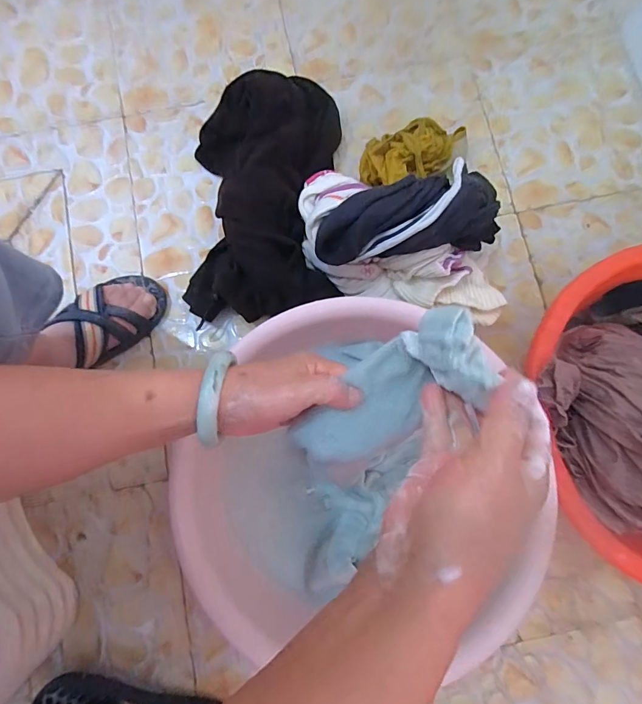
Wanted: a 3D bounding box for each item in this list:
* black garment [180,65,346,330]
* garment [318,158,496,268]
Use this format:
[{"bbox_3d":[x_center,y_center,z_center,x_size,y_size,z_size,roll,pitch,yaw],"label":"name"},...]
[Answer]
[{"bbox_3d":[-0.090,-0.241,0.605,0.221,0.084,0.389,0,80,1],"label":"black garment"},{"bbox_3d":[0.107,-0.156,0.482,0.230,0.060,0.093,-19,81,-4],"label":"garment"}]

